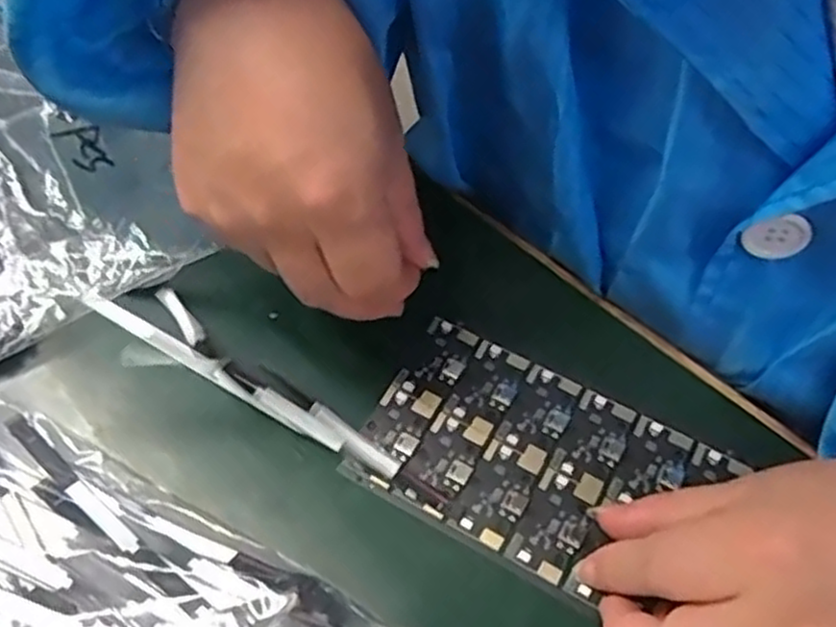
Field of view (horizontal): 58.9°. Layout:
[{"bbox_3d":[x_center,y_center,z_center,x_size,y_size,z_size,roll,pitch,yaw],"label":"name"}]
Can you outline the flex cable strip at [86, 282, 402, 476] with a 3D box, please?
[{"bbox_3d":[-0.068,0.022,0.289,0.141,0.015,0.021,29,64,17],"label":"flex cable strip"}]

